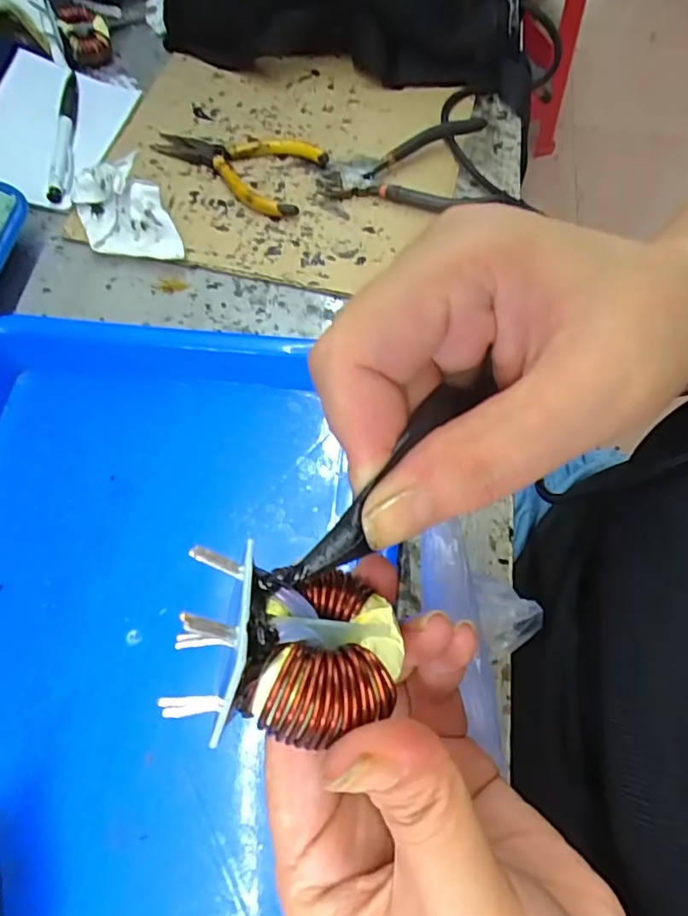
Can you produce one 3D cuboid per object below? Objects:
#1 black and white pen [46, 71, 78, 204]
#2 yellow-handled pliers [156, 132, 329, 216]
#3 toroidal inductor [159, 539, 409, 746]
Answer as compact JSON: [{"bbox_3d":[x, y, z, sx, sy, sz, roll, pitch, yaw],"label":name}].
[{"bbox_3d":[-0.206,-0.240,0.410,0.014,0.007,0.127,-7,66,-4],"label":"black and white pen"},{"bbox_3d":[-0.080,-0.215,0.403,0.124,0.011,0.072,20,67,7],"label":"yellow-handled pliers"},{"bbox_3d":[-0.013,0.039,0.120,0.049,0.028,0.037,-1,66,-2],"label":"toroidal inductor"}]

